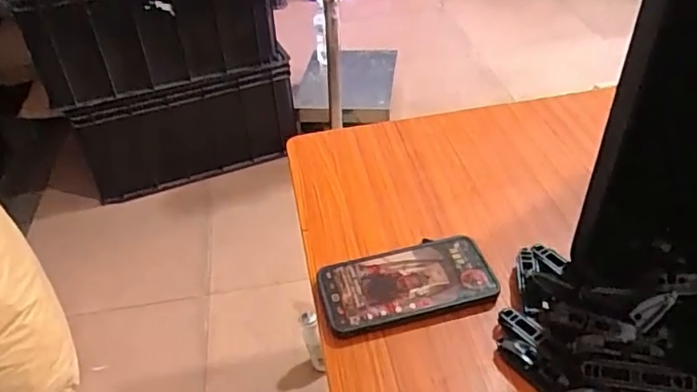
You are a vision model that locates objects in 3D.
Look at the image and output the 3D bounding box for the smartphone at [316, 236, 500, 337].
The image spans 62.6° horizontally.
[{"bbox_3d":[0.056,0.083,0.537,0.159,0.014,0.083,-10,41,-6],"label":"smartphone"}]

